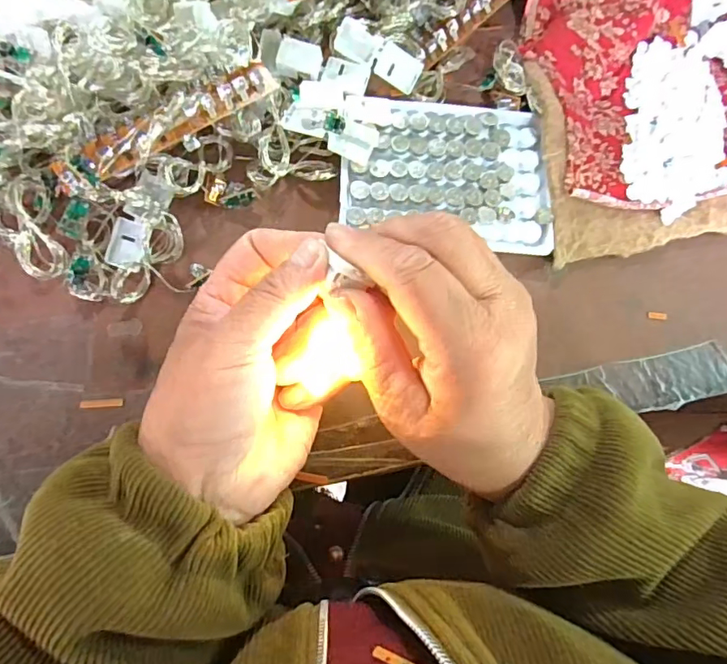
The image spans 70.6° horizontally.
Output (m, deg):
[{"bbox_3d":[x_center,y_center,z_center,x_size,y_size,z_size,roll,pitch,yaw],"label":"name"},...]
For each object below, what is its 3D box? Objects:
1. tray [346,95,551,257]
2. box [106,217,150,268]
[{"bbox_3d":[0.052,-0.099,0.311,0.127,0.010,0.087,5,79,-5],"label":"tray"},{"bbox_3d":[-0.134,-0.050,0.289,0.017,0.011,0.028,11,79,-4],"label":"box"}]

